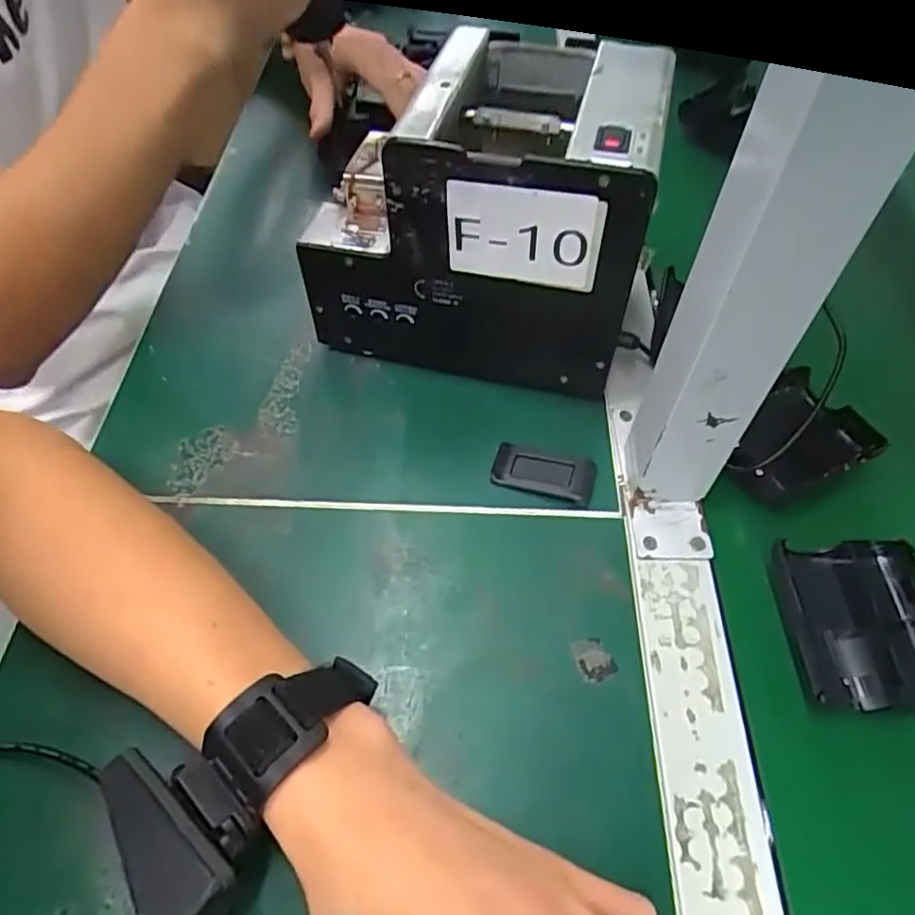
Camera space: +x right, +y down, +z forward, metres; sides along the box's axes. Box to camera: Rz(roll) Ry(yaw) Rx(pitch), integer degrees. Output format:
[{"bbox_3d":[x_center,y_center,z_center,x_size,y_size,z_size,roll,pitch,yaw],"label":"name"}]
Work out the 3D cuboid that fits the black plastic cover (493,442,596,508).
[{"bbox_3d":[0.048,0.009,0.364,0.055,0.007,0.030,15,55,10],"label":"black plastic cover"}]

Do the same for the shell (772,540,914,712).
[{"bbox_3d":[0.191,0.078,0.307,0.061,0.025,0.077,-2,54,-2],"label":"shell"}]

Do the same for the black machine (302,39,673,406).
[{"bbox_3d":[0.012,-0.142,0.388,0.182,0.150,0.134,9,54,6],"label":"black machine"}]

